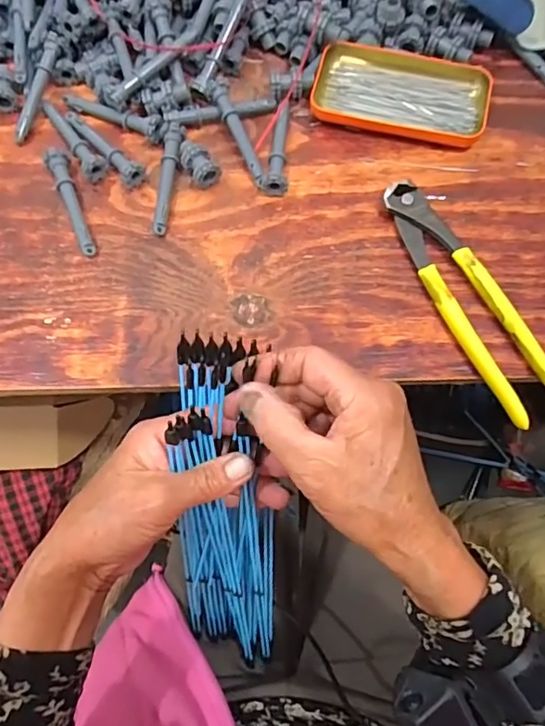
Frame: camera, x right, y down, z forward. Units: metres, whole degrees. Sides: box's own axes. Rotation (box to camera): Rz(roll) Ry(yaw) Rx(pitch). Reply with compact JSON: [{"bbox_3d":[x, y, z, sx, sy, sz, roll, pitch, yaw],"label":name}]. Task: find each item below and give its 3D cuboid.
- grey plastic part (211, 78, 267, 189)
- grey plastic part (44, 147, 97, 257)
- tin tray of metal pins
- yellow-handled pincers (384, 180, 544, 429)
[{"bbox_3d":[-0.026,-0.187,0.439,0.016,0.014,0.092,-23,85,-8],"label":"grey plastic part"},{"bbox_3d":[-0.158,-0.126,0.423,0.016,0.020,0.091,-20,71,-7],"label":"grey plastic part"},{"bbox_3d":[0.109,-0.230,0.458,0.141,0.020,0.079,15,71,6],"label":"tin tray of metal pins"},{"bbox_3d":[0.141,-0.050,0.400,0.043,0.017,0.200,-25,72,-8],"label":"yellow-handled pincers"}]

